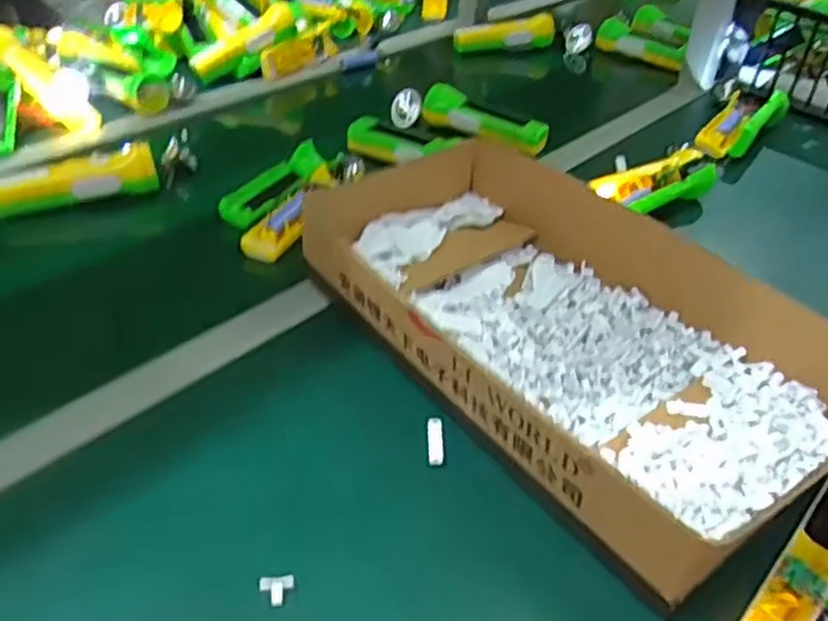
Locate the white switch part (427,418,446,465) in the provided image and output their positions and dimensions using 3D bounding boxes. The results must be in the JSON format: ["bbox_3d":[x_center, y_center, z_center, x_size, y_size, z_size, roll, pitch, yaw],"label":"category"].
[{"bbox_3d":[0.016,0.095,0.523,0.012,0.010,0.037,1,38,-4],"label":"white switch part"}]

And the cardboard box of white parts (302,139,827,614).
[{"bbox_3d":[0.108,0.007,0.575,0.232,0.091,0.428,-24,46,-31],"label":"cardboard box of white parts"}]

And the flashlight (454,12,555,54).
[{"bbox_3d":[0.150,-0.458,1.208,0.164,0.044,0.037,-2,37,14],"label":"flashlight"}]

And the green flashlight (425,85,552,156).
[{"bbox_3d":[0.089,-0.246,0.931,0.173,0.039,0.036,27,44,26],"label":"green flashlight"}]

